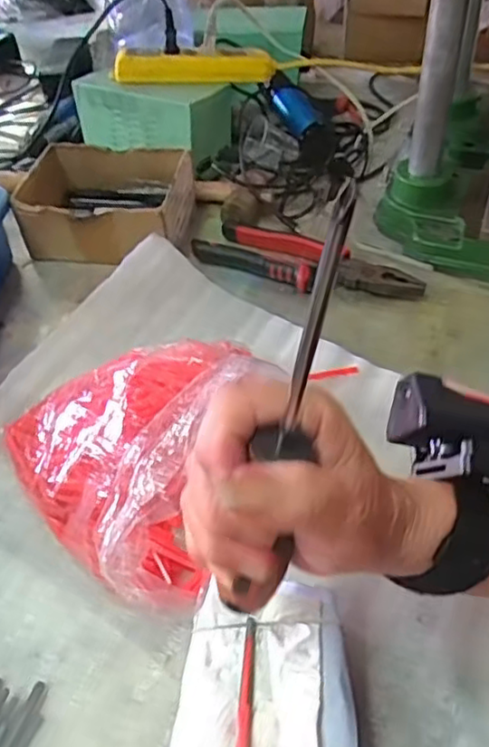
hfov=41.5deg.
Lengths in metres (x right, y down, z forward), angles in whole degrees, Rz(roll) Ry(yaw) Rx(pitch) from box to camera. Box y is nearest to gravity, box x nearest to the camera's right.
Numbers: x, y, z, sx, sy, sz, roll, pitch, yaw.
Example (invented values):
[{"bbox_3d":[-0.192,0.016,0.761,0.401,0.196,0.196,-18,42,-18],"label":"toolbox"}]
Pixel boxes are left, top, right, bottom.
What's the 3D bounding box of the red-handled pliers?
[{"bbox_3d":[0.060,-0.105,0.620,0.218,0.025,0.058,15,49,19],"label":"red-handled pliers"}]

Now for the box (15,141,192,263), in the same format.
[{"bbox_3d":[-0.148,-0.179,0.683,0.174,0.065,0.127,6,47,11],"label":"box"}]

